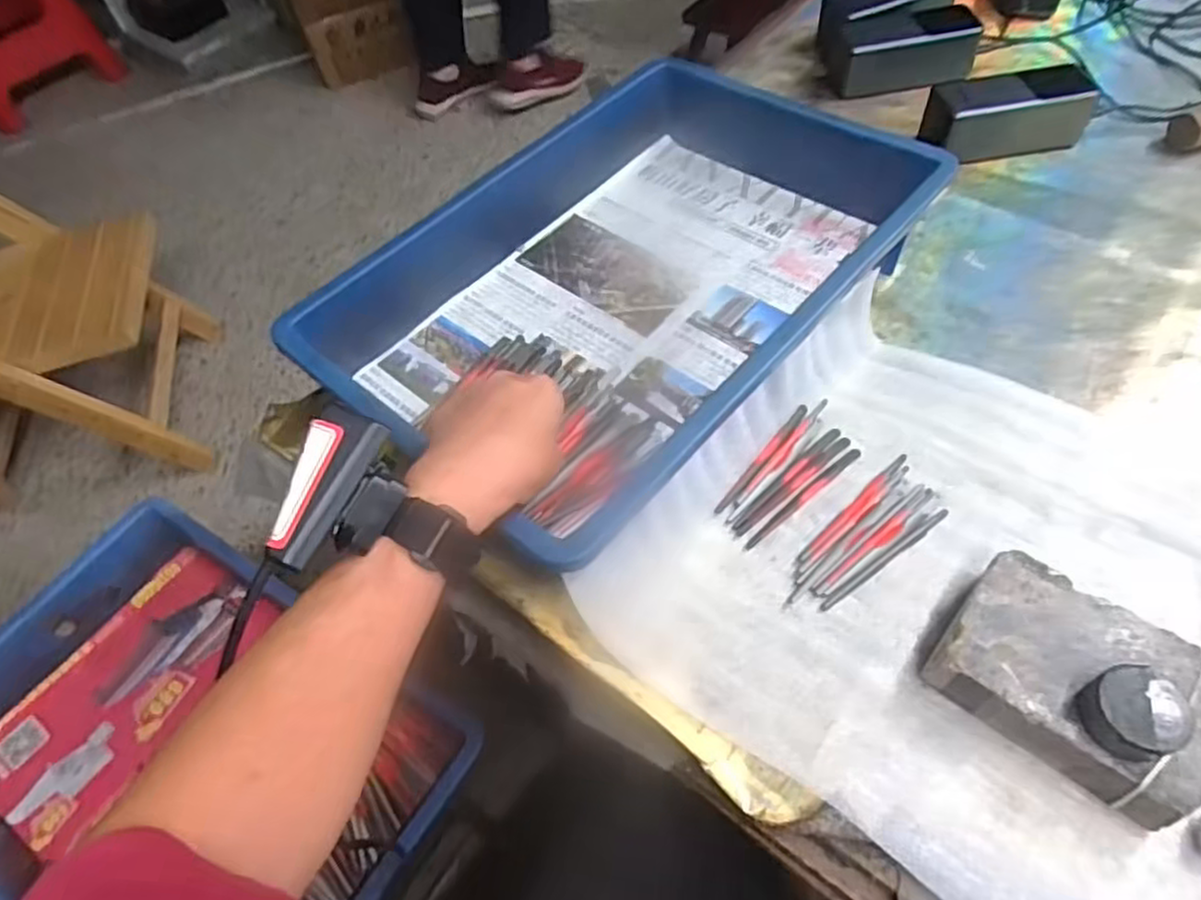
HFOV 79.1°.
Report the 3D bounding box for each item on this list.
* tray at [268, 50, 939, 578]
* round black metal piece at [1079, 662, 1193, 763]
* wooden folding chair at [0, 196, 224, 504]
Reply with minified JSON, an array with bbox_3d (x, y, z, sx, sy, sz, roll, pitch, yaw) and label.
[{"bbox_3d":[0.027,-0.136,0.549,0.289,0.073,0.455,33,64,26],"label":"tray"},{"bbox_3d":[0.246,0.119,0.330,0.041,0.024,0.037,-1,55,5],"label":"round black metal piece"},{"bbox_3d":[-0.837,-0.216,1.036,0.398,0.511,0.333,-22,56,-9],"label":"wooden folding chair"}]

